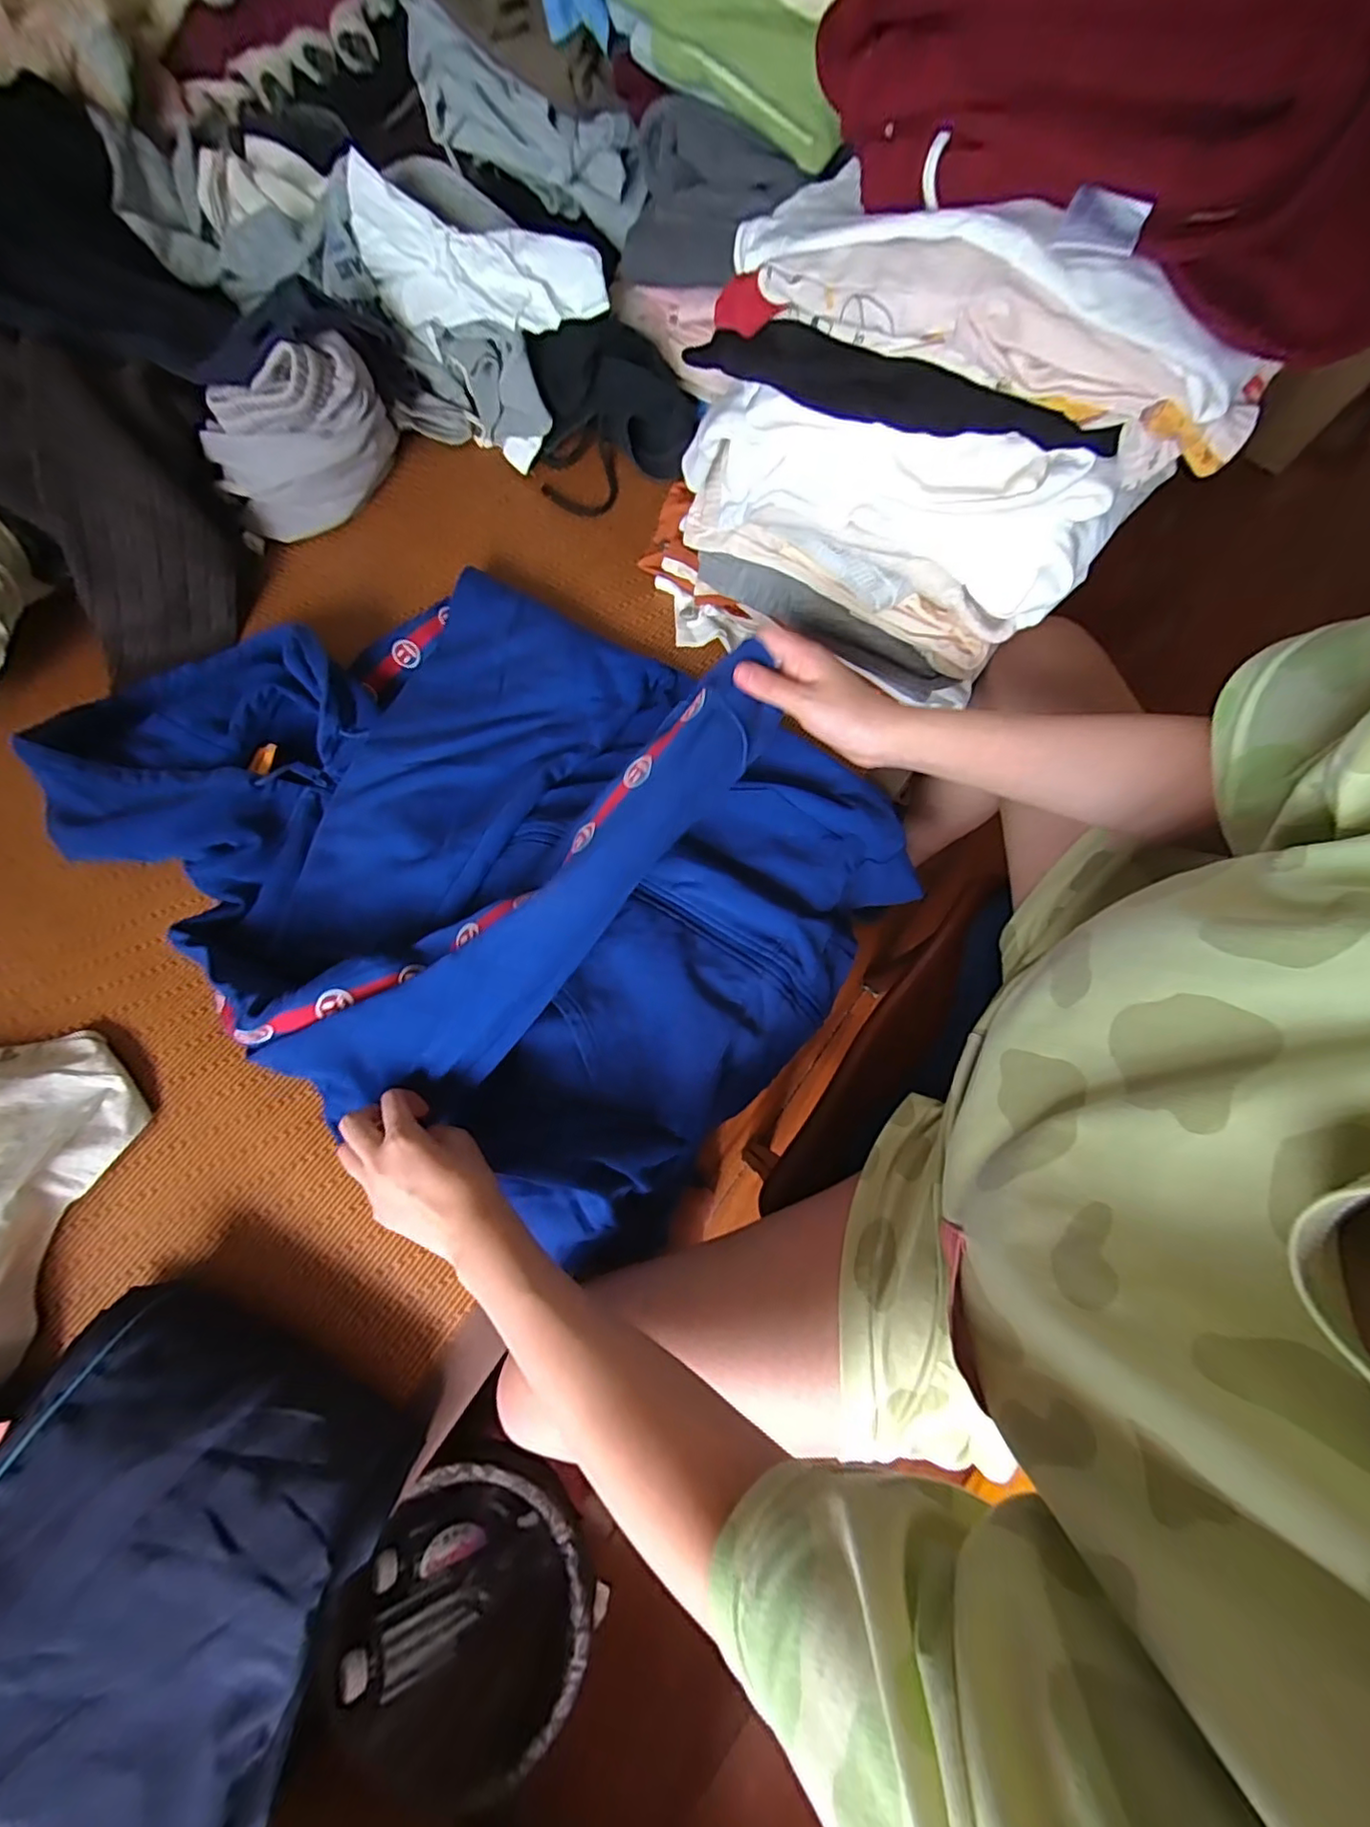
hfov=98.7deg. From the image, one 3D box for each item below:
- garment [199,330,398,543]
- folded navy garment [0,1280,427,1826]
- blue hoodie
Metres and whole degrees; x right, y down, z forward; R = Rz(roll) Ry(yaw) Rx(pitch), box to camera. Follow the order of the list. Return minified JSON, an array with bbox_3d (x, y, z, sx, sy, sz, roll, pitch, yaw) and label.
[{"bbox_3d":[-0.414,-0.511,0.639,0.196,0.158,0.078,-26,75,-8],"label":"garment"},{"bbox_3d":[-0.336,0.413,0.388,0.252,0.109,0.227,19,73,5],"label":"folded navy garment"},{"bbox_3d":[-0.183,-0.085,0.527,0.687,0.180,0.501,36,76,10],"label":"blue hoodie"}]

